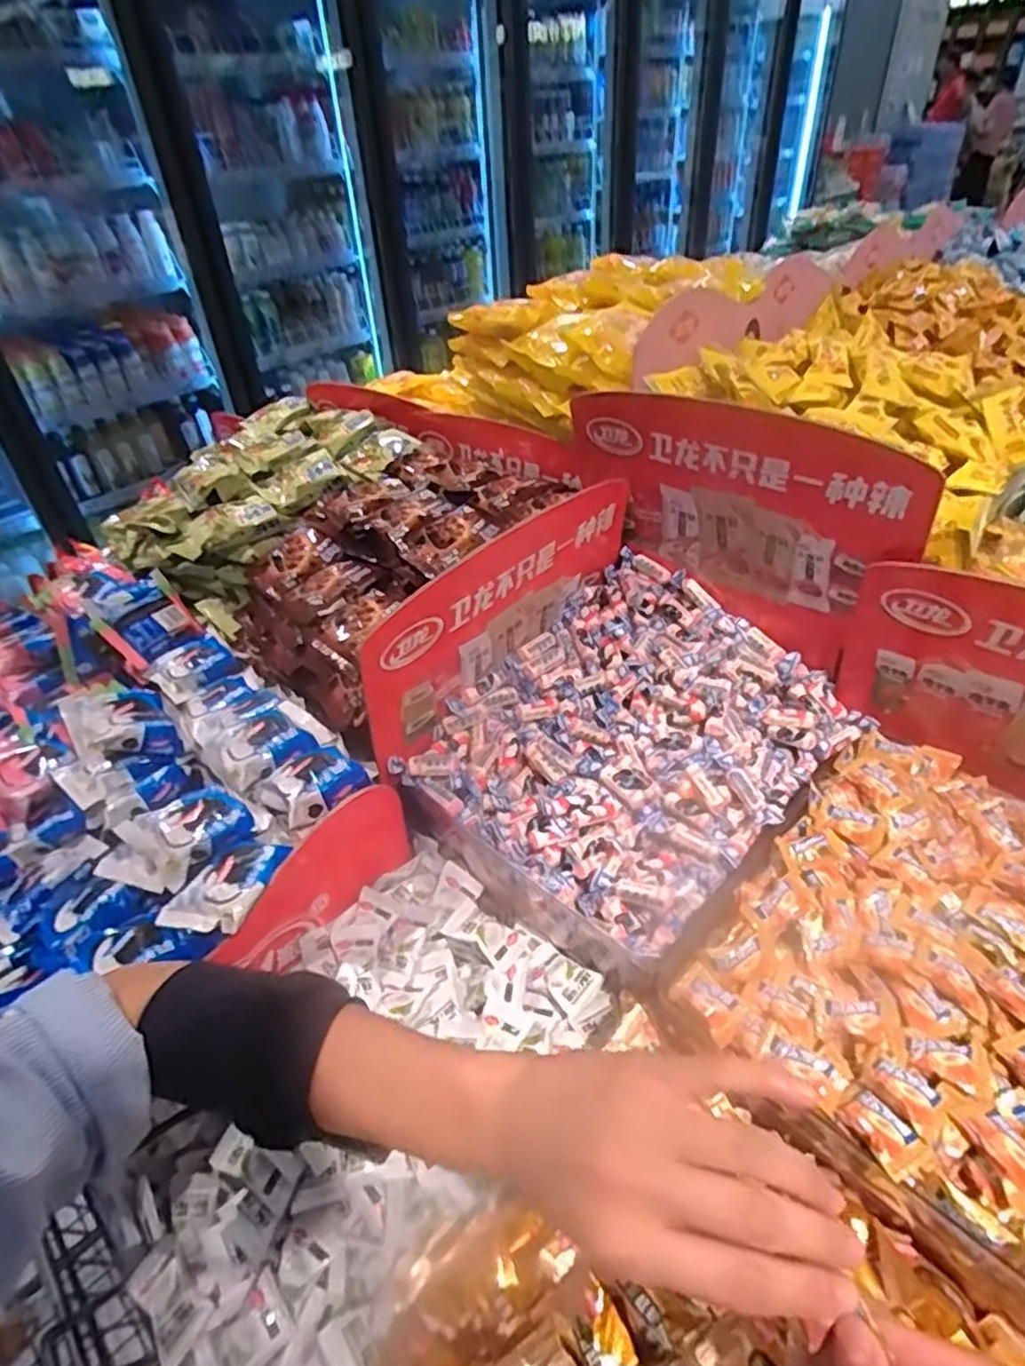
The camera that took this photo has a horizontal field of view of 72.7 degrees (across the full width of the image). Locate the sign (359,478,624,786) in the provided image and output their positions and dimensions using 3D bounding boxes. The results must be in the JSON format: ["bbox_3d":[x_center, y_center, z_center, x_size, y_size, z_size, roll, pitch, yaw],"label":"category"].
[{"bbox_3d":[-0.008,-0.064,0.537,0.010,0.140,0.286,35,68,27],"label":"sign"}]

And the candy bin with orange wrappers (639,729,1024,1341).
[{"bbox_3d":[0.271,0.174,0.425,0.248,0.069,0.294,30,49,36],"label":"candy bin with orange wrappers"}]

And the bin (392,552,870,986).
[{"bbox_3d":[0.096,0.054,0.550,0.284,0.138,0.235,-32,46,-31],"label":"bin"}]

